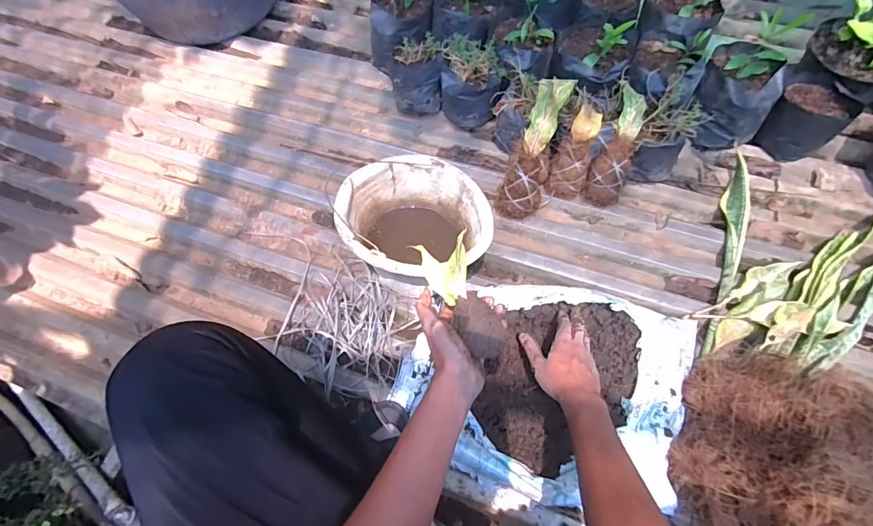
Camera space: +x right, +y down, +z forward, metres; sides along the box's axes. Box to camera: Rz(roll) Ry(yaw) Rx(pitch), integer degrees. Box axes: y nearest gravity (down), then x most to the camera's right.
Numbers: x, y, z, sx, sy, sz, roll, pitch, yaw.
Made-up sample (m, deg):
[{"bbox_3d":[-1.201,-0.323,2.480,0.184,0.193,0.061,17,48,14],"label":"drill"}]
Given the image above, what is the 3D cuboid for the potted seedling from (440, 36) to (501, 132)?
[{"bbox_3d":[0.079,-0.403,0.969,0.132,0.136,0.137,-2,67,1],"label":"potted seedling"}]

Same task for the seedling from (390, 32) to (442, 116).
[{"bbox_3d":[-0.043,-0.423,0.997,0.113,0.145,0.102,-2,65,1],"label":"seedling"}]

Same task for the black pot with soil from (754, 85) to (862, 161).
[{"bbox_3d":[0.759,-0.291,0.899,0.101,0.120,0.128,-39,72,-14],"label":"black pot with soil"}]

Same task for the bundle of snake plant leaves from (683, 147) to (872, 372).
[{"bbox_3d":[0.667,0.013,0.787,0.300,0.056,0.432,25,70,12],"label":"bundle of snake plant leaves"}]

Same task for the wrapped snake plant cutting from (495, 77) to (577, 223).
[{"bbox_3d":[0.194,-0.220,0.841,0.083,0.085,0.272,21,111,11],"label":"wrapped snake plant cutting"}]

